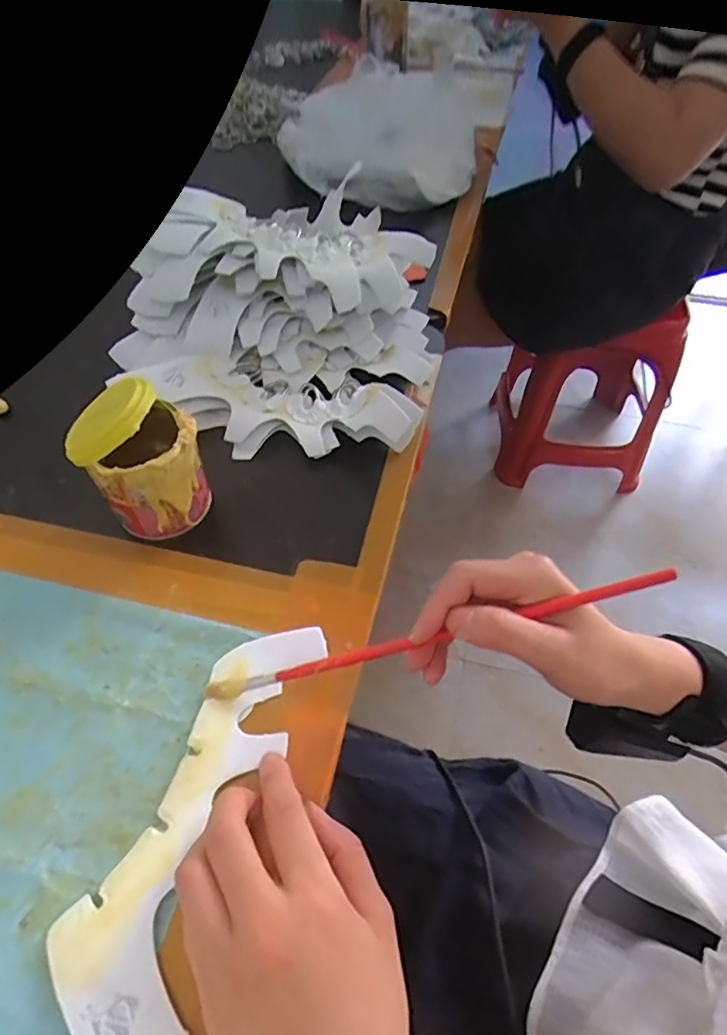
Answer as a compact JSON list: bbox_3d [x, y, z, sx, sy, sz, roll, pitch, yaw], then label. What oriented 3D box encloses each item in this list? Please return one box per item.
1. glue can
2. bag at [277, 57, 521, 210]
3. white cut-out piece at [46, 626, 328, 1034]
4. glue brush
[{"bbox_3d":[-0.143,-0.035,0.370,0.066,0.087,0.067,0,53,0],"label":"glue can"},{"bbox_3d":[0.025,-0.453,0.673,0.247,0.093,0.193,15,53,11],"label":"bag"},{"bbox_3d":[-0.084,0.150,0.281,0.077,0.006,0.218,12,53,6],"label":"white cut-out piece"},{"bbox_3d":[0.030,0.063,0.296,0.249,0.009,0.009,-17,51,12],"label":"glue brush"}]

